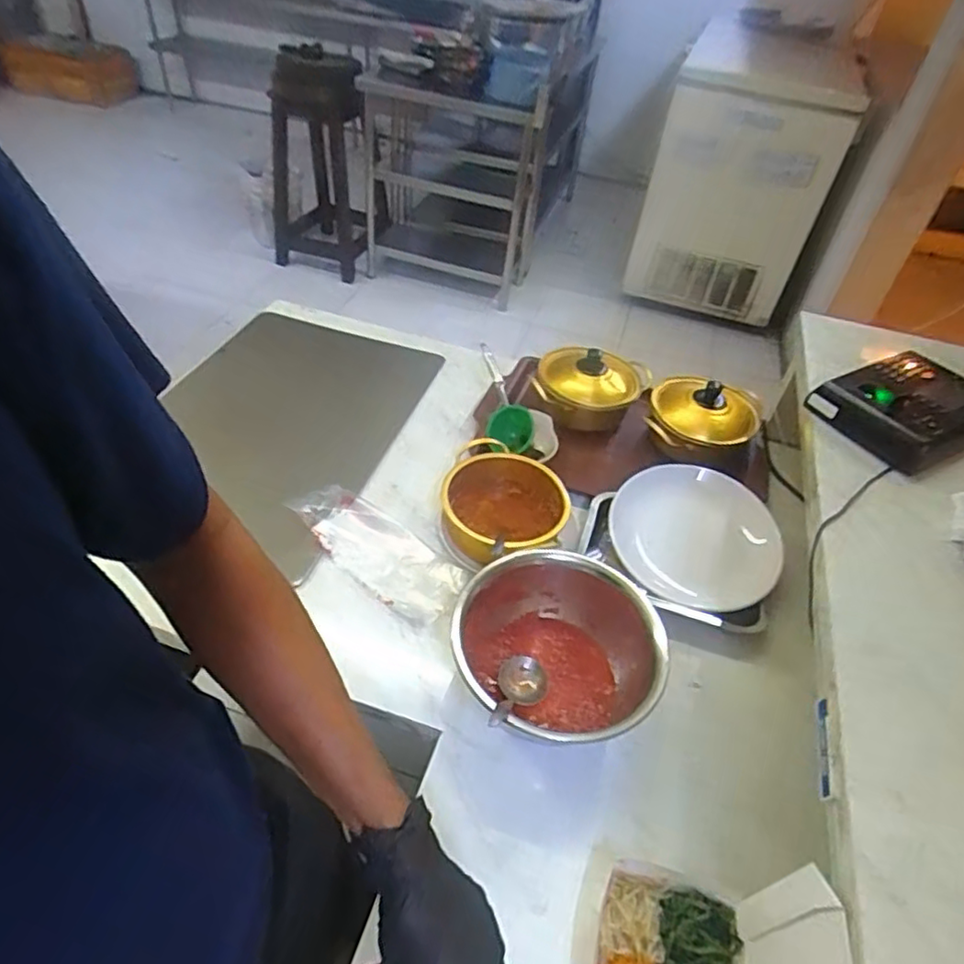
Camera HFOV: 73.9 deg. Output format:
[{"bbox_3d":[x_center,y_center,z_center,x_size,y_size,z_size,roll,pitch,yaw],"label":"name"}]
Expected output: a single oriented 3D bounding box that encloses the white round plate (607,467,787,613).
[{"bbox_3d":[0.287,0.072,0.875,0.216,0.028,0.211,-11,53,15],"label":"white round plate"}]

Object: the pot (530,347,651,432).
[{"bbox_3d":[0.190,-0.171,1.121,0.197,0.101,0.160,13,47,8],"label":"pot"}]

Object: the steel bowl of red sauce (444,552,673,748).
[{"bbox_3d":[0.086,0.198,0.740,0.222,0.092,0.234,2,47,-2],"label":"steel bowl of red sauce"}]

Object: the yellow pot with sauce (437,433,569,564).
[{"bbox_3d":[0.026,0.040,0.904,0.179,0.080,0.185,2,47,-2],"label":"yellow pot with sauce"}]

